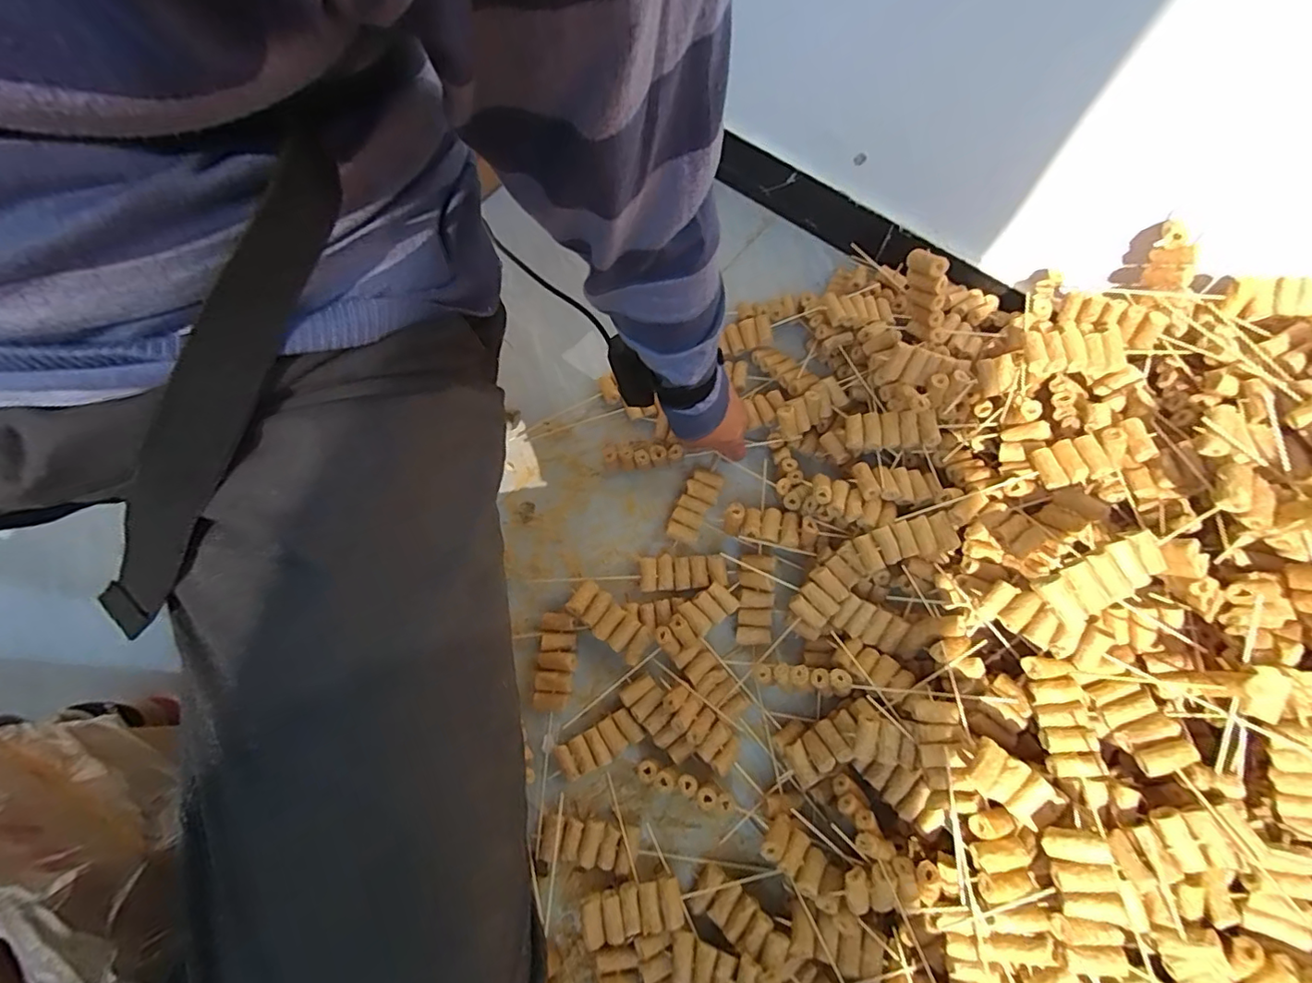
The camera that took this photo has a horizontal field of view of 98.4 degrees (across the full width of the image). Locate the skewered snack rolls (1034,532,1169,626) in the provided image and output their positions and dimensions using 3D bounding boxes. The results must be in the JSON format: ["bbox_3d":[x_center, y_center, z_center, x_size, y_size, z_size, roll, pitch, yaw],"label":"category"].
[{"bbox_3d":[0.332,0.063,0.418,0.093,0.018,0.037,-23,71,-9],"label":"skewered snack rolls"}]

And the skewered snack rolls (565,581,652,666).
[{"bbox_3d":[-0.049,0.138,0.600,0.095,0.025,0.040,39,74,13],"label":"skewered snack rolls"}]

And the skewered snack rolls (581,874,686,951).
[{"bbox_3d":[-0.021,0.373,0.504,0.088,0.024,0.040,-9,69,-4],"label":"skewered snack rolls"}]

